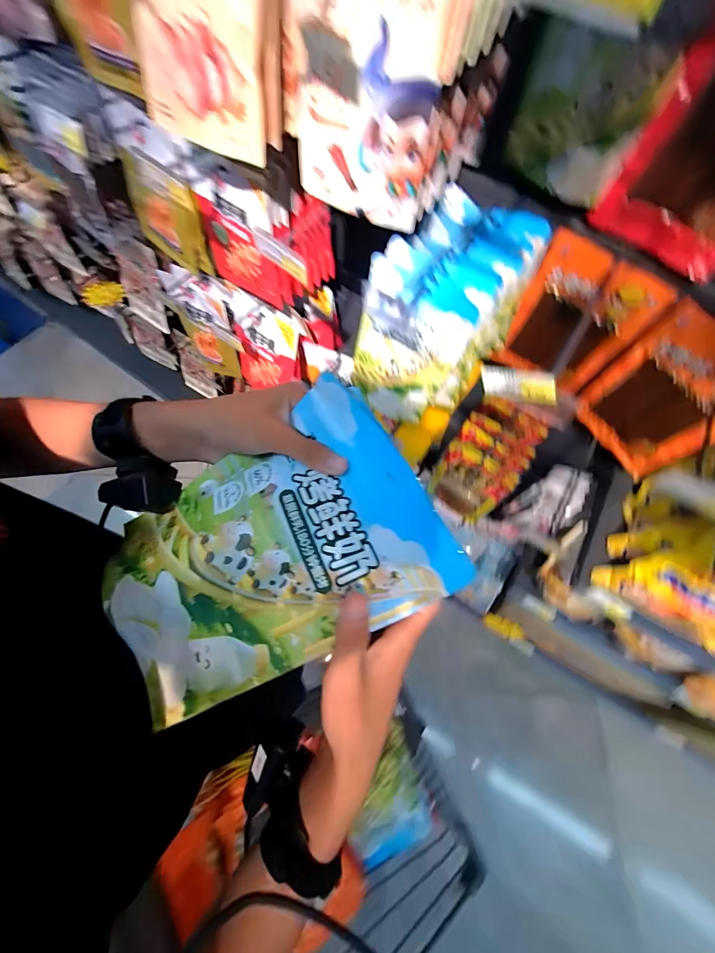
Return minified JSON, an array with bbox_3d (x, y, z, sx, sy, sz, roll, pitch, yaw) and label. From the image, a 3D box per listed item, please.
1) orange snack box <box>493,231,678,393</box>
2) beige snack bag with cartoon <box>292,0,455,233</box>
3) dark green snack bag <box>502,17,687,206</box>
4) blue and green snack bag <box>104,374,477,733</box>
[{"bbox_3d":[0.385,-0.278,0.649,0.058,0.259,0.195,-40,76,-15],"label":"orange snack box"},{"bbox_3d":[0.004,-0.423,0.374,0.173,0.252,0.051,23,70,6],"label":"beige snack bag with cartoon"},{"bbox_3d":[0.264,-0.426,0.429,0.148,0.148,0.035,33,72,9],"label":"dark green snack bag"},{"bbox_3d":[-0.069,0.048,0.259,0.245,0.055,0.172,-27,77,-1],"label":"blue and green snack bag"}]

